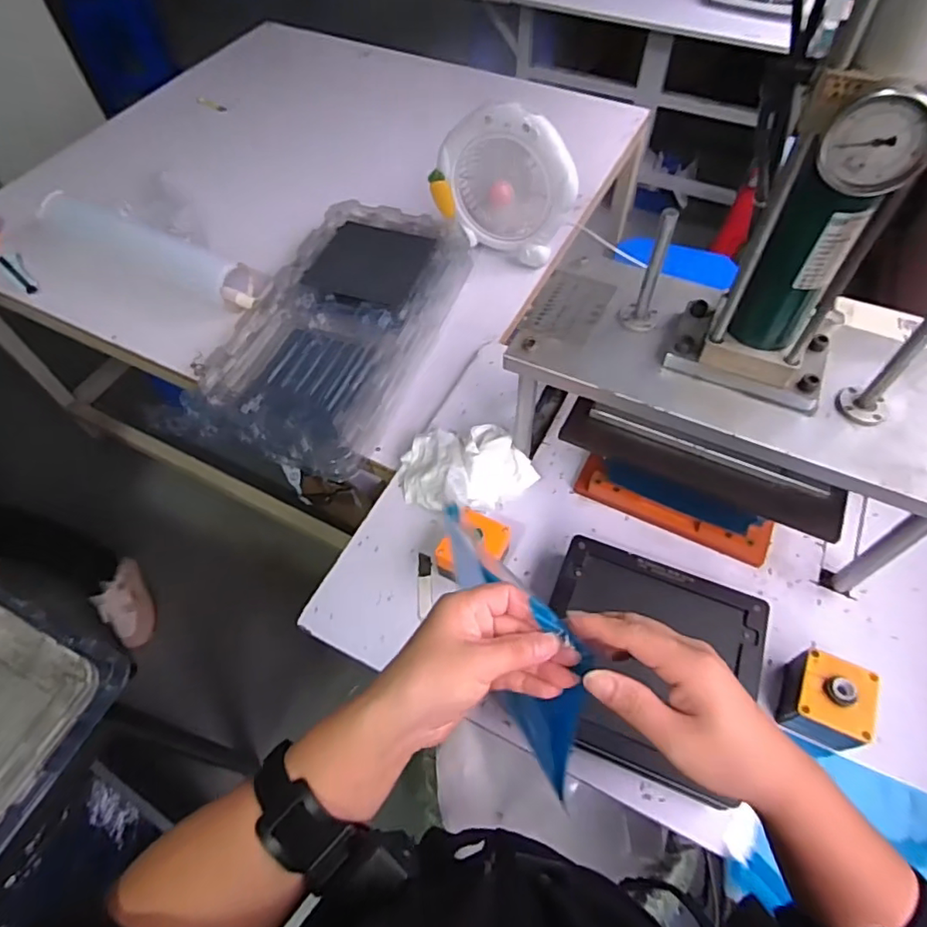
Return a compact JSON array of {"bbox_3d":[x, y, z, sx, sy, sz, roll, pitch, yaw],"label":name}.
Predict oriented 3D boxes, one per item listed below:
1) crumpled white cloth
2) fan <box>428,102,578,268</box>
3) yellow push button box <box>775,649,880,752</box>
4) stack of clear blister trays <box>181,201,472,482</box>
[{"bbox_3d":[0.003,0.002,0.819,0.183,0.056,0.145,-16,59,-9],"label":"crumpled white cloth"},{"bbox_3d":[0.066,-0.477,1.010,0.253,0.243,0.099,23,61,14],"label":"fan"},{"bbox_3d":[0.397,0.260,0.643,0.076,0.075,0.083,21,61,13],"label":"yellow push button box"},{"bbox_3d":[-0.203,-0.238,0.978,0.280,0.060,0.537,18,60,11],"label":"stack of clear blister trays"}]

